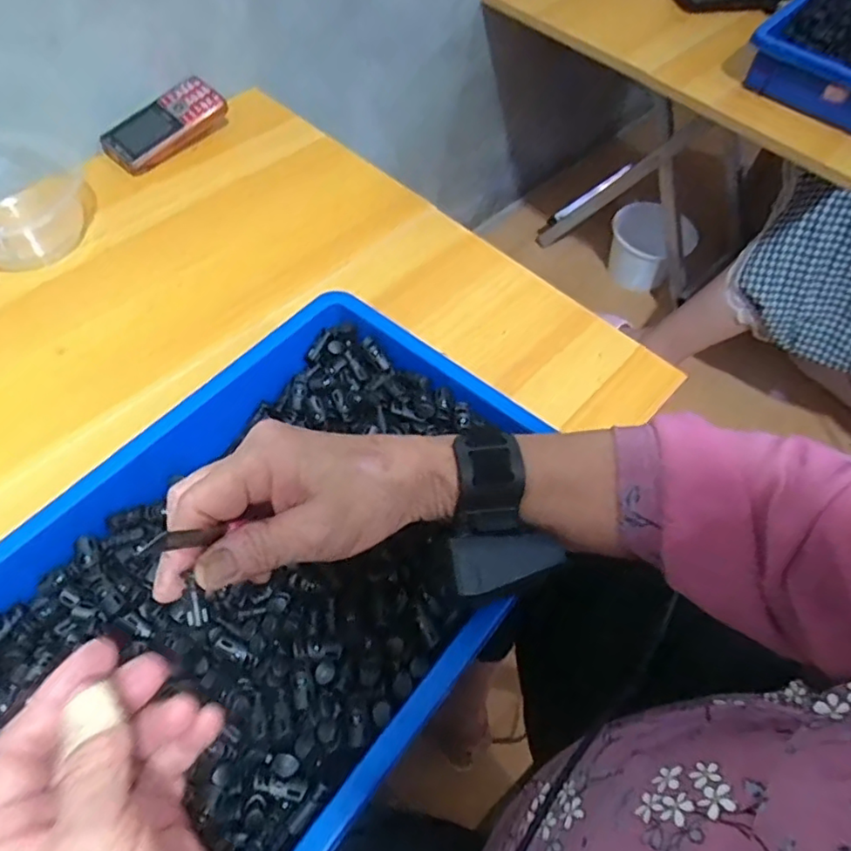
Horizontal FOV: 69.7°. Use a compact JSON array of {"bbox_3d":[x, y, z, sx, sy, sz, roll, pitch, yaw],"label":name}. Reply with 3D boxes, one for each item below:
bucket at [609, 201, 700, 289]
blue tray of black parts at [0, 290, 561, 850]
[{"bbox_3d":[0.486,-0.382,1.343,0.165,0.170,0.165,1,58,-2],"label":"bucket"},{"bbox_3d":[-0.099,0.087,0.390,0.267,0.075,0.365,36,63,18],"label":"blue tray of black parts"}]

